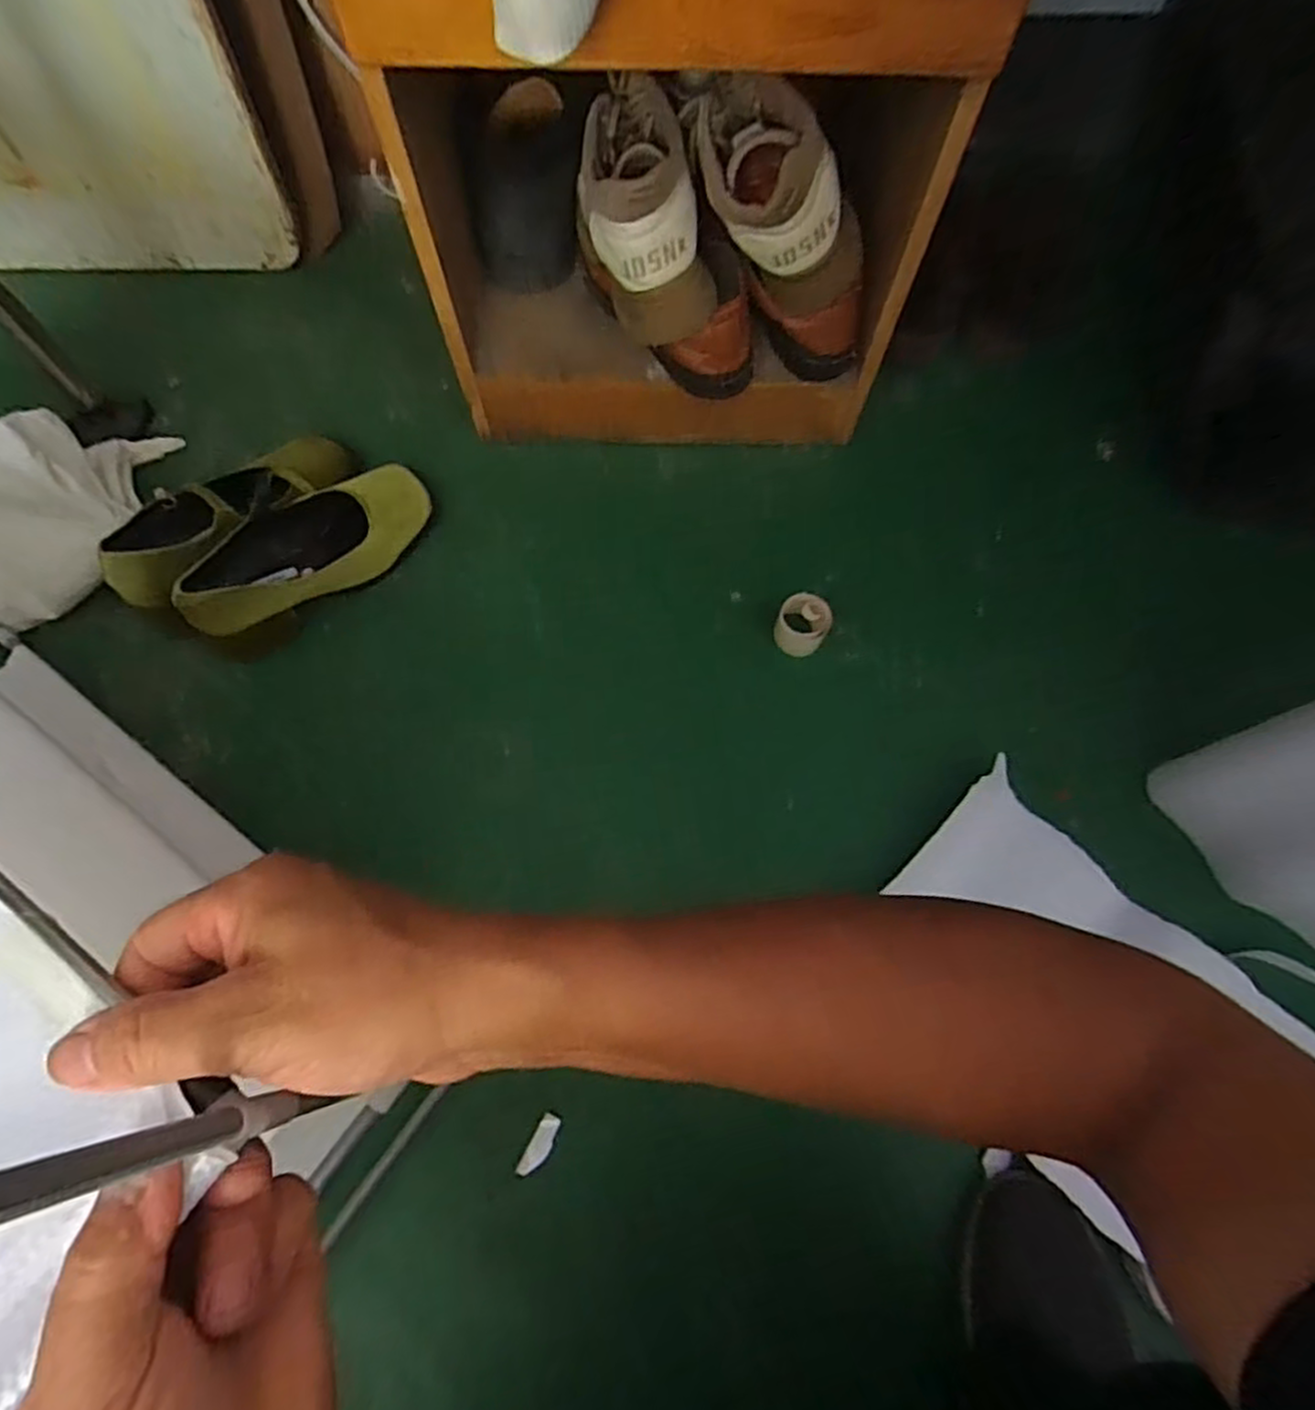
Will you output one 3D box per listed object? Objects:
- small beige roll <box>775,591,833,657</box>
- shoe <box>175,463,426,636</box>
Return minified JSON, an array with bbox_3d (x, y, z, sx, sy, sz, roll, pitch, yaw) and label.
[{"bbox_3d":[0.135,-0.075,0.677,0.049,0.046,0.047,0,70,-1],"label":"small beige roll"},{"bbox_3d":[-0.319,-0.144,0.668,0.233,0.085,0.077,-37,75,-13],"label":"shoe"}]

